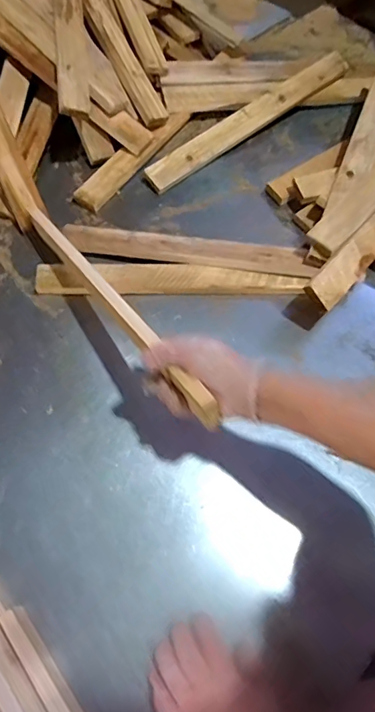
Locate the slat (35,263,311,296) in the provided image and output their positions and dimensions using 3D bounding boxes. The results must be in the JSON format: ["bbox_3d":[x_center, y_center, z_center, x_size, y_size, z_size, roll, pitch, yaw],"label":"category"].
[{"bbox_3d":[-0.027,-0.124,0.757,0.421,0.021,0.050,-1,63,-1],"label":"slat"}]

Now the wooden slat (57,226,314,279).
[{"bbox_3d":[-0.002,-0.168,0.771,0.403,0.034,0.051,9,63,4],"label":"wooden slat"}]

